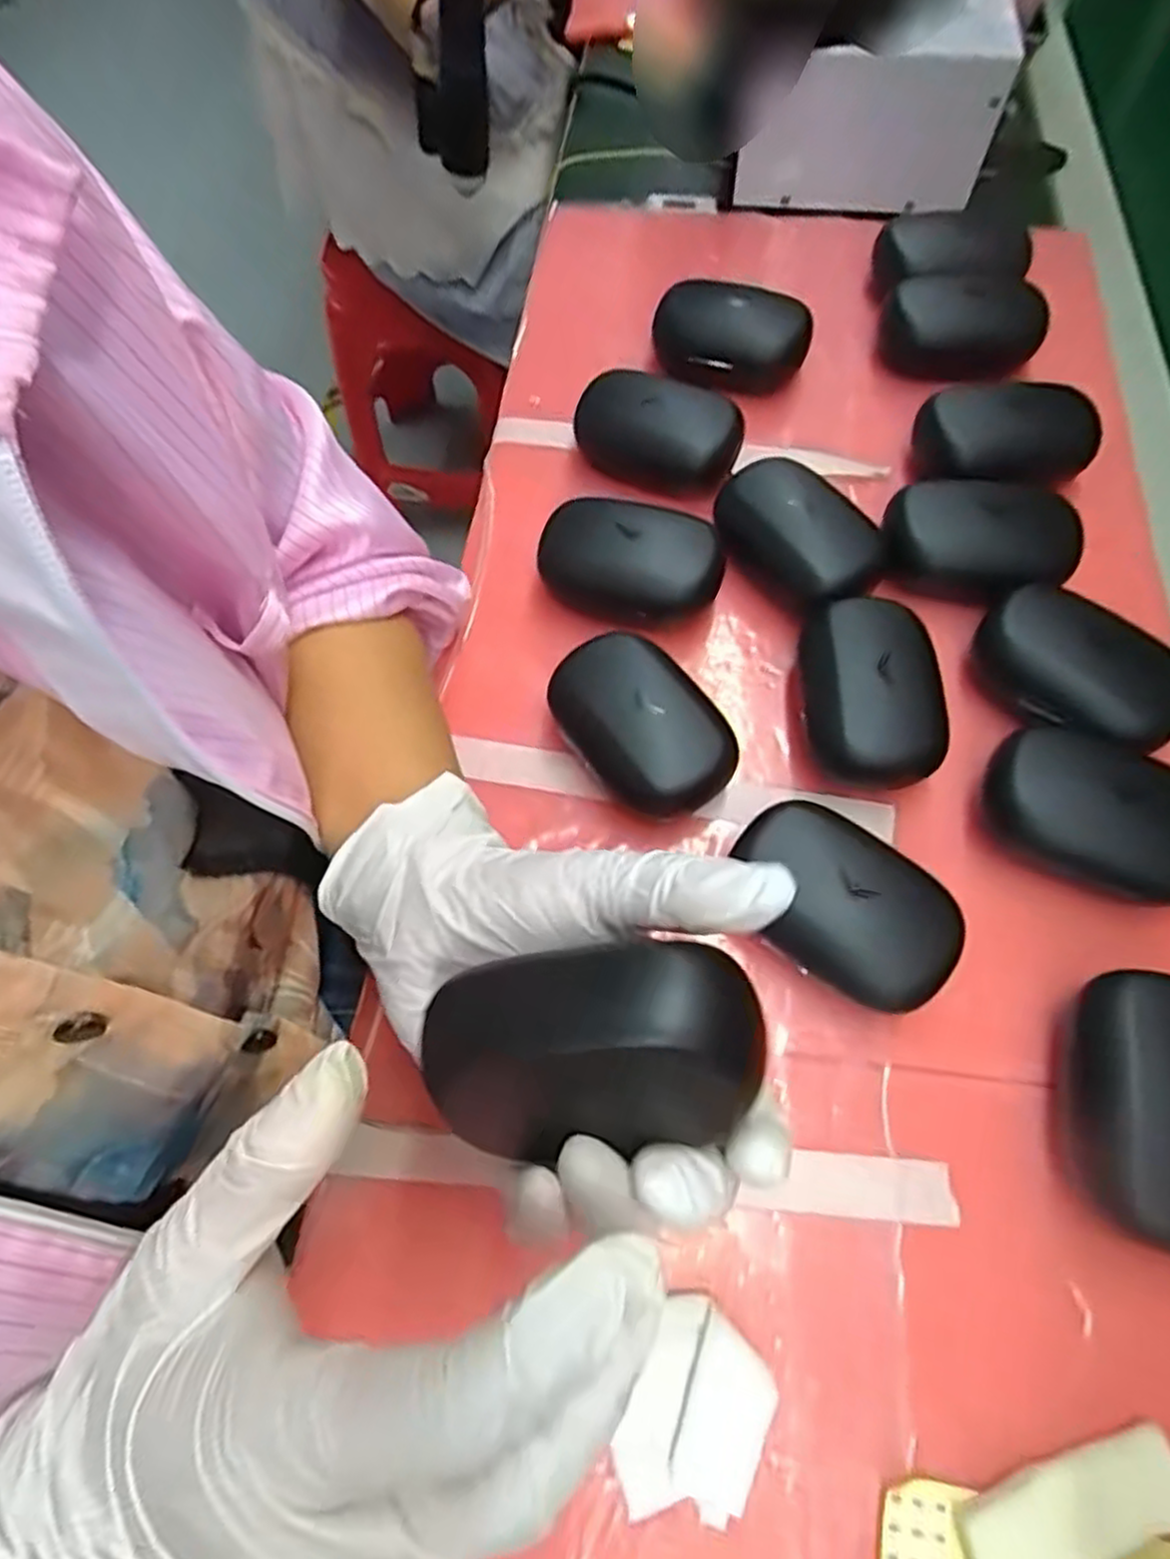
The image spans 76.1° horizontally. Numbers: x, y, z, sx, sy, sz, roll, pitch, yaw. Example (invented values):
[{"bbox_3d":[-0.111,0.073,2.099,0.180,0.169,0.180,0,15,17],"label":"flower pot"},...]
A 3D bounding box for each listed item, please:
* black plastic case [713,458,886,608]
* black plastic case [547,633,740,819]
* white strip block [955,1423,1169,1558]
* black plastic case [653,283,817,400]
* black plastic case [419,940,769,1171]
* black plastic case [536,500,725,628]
[{"bbox_3d":[0.102,-0.120,0.359,0.050,0.030,0.087,-37,69,-15],"label":"black plastic case"},{"bbox_3d":[0.024,-0.021,0.320,0.057,0.041,0.086,-34,69,-14],"label":"black plastic case"},{"bbox_3d":[0.142,0.214,0.216,0.070,0.007,0.025,-18,66,-7],"label":"white strip block"},{"bbox_3d":[0.081,-0.251,0.425,0.088,0.027,0.053,15,66,8],"label":"black plastic case"},{"bbox_3d":[0.001,0.067,0.184,0.081,0.035,0.046,-8,69,0],"label":"black plastic case"},{"bbox_3d":[0.021,-0.103,0.358,0.086,0.027,0.053,11,65,6],"label":"black plastic case"}]

